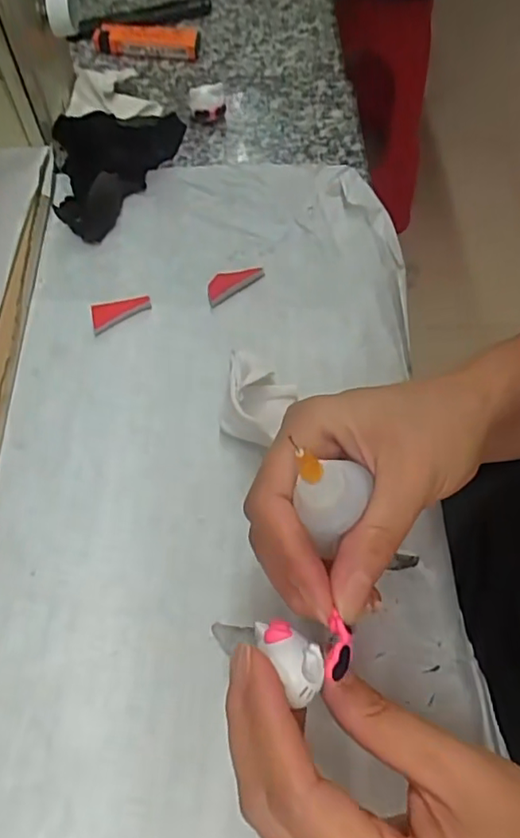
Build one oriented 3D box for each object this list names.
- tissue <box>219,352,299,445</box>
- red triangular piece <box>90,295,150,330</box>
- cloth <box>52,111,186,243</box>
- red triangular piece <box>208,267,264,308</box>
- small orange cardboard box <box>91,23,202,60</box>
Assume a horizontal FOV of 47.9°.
[{"bbox_3d":[0.000,-0.012,0.293,0.034,0.023,0.053,7,62,1],"label":"tissue"},{"bbox_3d":[-0.078,-0.061,0.328,0.034,0.005,0.016,-18,64,-12],"label":"red triangular piece"},{"bbox_3d":[-0.095,-0.157,0.356,0.052,0.042,0.085,37,67,16],"label":"cloth"},{"bbox_3d":[-0.016,-0.079,0.339,0.038,0.007,0.017,-36,69,-19],"label":"red triangular piece"},{"bbox_3d":[-0.087,-0.285,0.441,0.078,0.015,0.023,7,62,1],"label":"small orange cardboard box"}]

